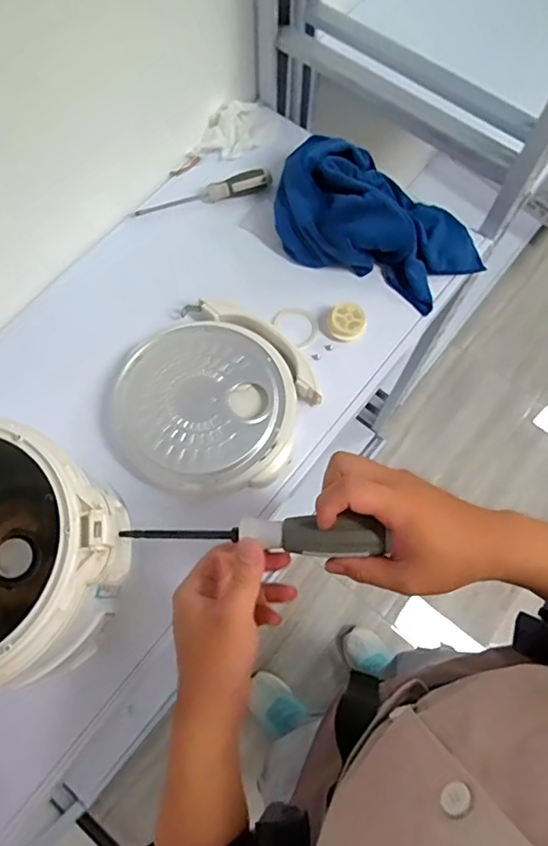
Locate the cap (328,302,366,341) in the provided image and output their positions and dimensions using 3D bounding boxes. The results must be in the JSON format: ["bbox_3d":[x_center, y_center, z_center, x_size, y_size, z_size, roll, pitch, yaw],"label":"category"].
[{"bbox_3d":[0.085,-0.123,0.641,0.040,0.016,0.046,-21,72,-7],"label":"cap"}]

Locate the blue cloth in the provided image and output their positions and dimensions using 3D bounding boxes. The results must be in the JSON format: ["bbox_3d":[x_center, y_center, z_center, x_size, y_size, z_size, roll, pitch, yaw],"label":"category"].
[{"bbox_3d":[0.133,-0.256,0.674,0.265,0.074,0.162,24,72,8],"label":"blue cloth"}]

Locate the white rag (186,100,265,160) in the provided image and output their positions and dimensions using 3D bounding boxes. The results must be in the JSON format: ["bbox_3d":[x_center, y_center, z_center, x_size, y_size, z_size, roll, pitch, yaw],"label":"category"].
[{"bbox_3d":[-0.054,-0.404,0.737,0.118,0.045,0.054,-30,73,-10],"label":"white rag"}]

